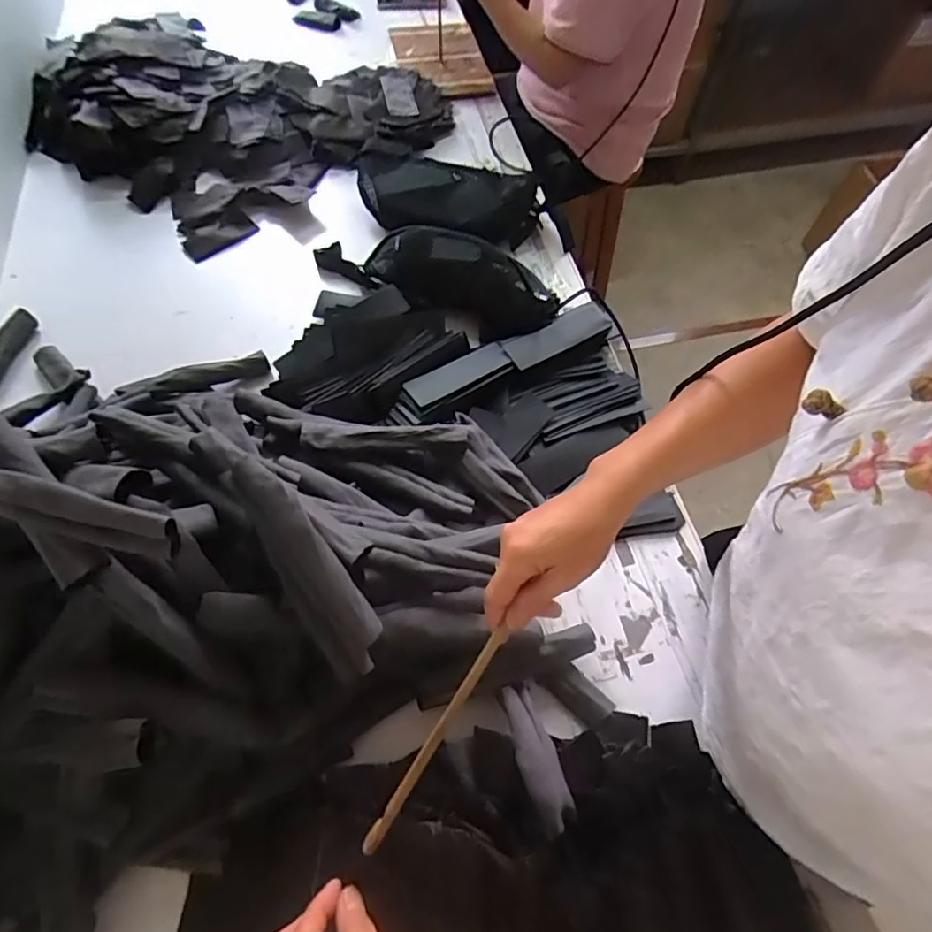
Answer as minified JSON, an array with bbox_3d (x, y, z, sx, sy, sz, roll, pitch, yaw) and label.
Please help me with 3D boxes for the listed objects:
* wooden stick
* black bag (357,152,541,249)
[{"bbox_3d":[-0.020,0.194,0.423,0.010,0.008,0.171,30,67,15],"label":"wooden stick"},{"bbox_3d":[-0.026,-0.438,0.953,0.287,0.066,0.162,2,60,0],"label":"black bag"}]

